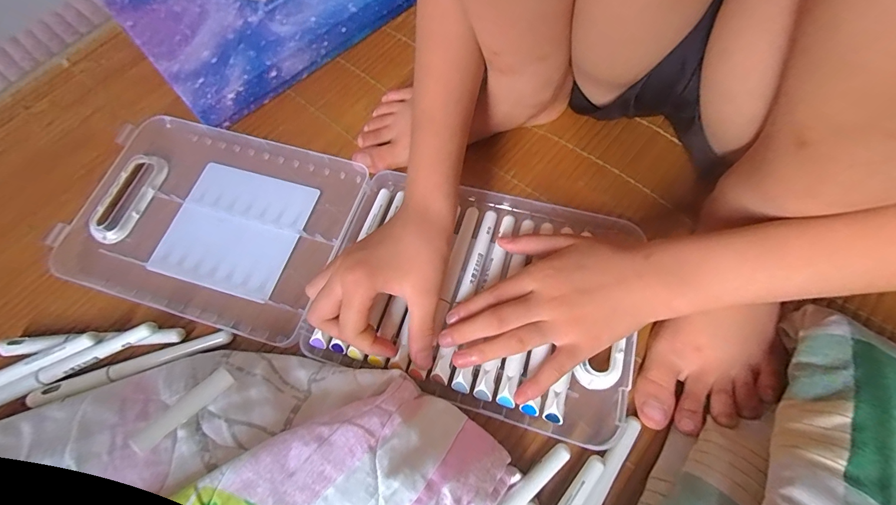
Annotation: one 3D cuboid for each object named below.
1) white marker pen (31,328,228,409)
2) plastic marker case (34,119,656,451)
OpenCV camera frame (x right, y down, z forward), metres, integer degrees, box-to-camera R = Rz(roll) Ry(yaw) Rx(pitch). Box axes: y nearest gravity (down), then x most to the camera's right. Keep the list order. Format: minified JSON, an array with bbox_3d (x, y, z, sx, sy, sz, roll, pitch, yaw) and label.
[{"bbox_3d":[-0.222,0.081,0.272,0.134,0.012,0.015,-18,66,-3],"label":"white marker pen"},{"bbox_3d":[-0.082,-0.003,0.295,0.429,0.027,0.175,17,71,11],"label":"plastic marker case"}]

